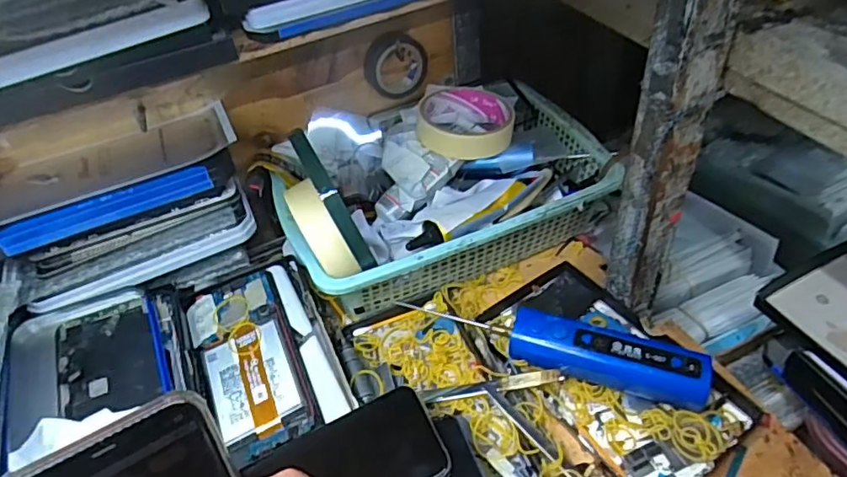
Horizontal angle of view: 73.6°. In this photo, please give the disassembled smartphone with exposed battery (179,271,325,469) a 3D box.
[{"bbox_3d":[-0.132,0.086,0.416,0.074,0.008,0.163,-22,47,-14],"label":"disassembled smartphone with exposed battery"}]

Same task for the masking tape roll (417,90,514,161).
[{"bbox_3d":[0.039,-0.109,0.521,0.085,0.028,0.085,-1,45,7],"label":"masking tape roll"}]

